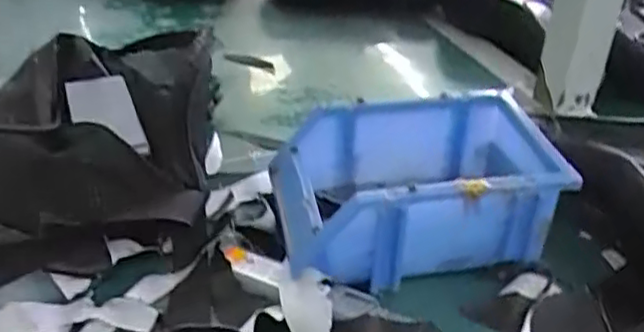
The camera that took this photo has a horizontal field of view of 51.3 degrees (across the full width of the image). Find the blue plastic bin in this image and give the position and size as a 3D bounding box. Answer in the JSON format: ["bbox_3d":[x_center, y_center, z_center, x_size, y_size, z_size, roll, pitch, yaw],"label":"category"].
[{"bbox_3d":[0.063,0.012,0.458,0.180,0.074,0.117,-4,35,-10],"label":"blue plastic bin"}]

